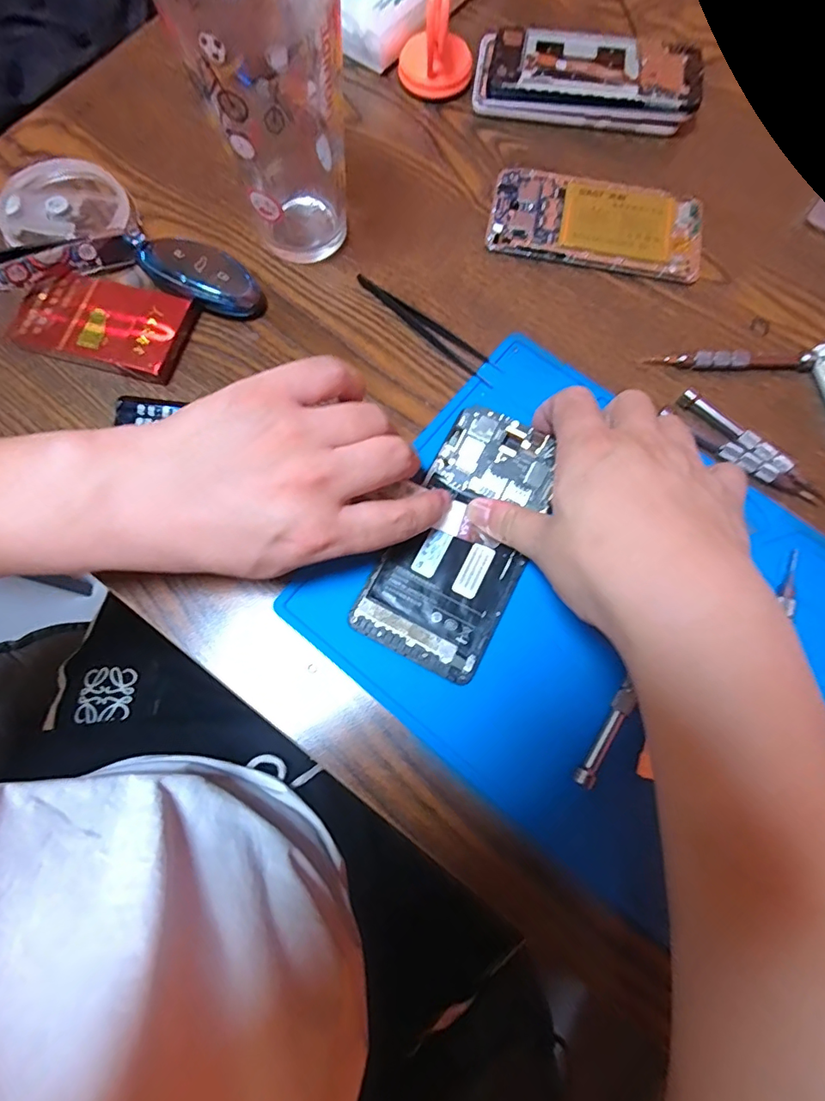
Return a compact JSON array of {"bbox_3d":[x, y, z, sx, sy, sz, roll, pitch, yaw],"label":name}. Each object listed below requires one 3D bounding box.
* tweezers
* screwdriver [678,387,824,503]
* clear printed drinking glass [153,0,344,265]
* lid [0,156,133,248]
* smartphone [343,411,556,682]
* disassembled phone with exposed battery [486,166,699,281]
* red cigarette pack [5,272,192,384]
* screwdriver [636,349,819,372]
[{"bbox_3d":[0.011,-0.145,0.318,0.114,0.004,0.017,43,79,10],"label":"tweezers"},{"bbox_3d":[0.202,-0.062,0.294,0.012,0.010,0.099,-42,79,-10],"label":"screwdriver"},{"bbox_3d":[-0.075,-0.243,0.277,0.086,0.134,0.092,-6,75,-2],"label":"clear printed drinking glass"},{"bbox_3d":[-0.230,-0.232,0.332,0.082,0.017,0.075,0,75,0],"label":"lid"},{"bbox_3d":[0.029,-0.007,0.276,0.071,0.008,0.143,24,81,6],"label":"smartphone"},{"bbox_3d":[0.125,-0.221,0.337,0.142,0.010,0.065,10,75,2],"label":"disassembled phone with exposed battery"},{"bbox_3d":[-0.194,-0.143,0.310,0.099,0.015,0.059,13,75,3],"label":"red cigarette pack"},{"bbox_3d":[0.200,-0.118,0.309,0.105,0.010,0.010,-1,75,-1],"label":"screwdriver"}]

